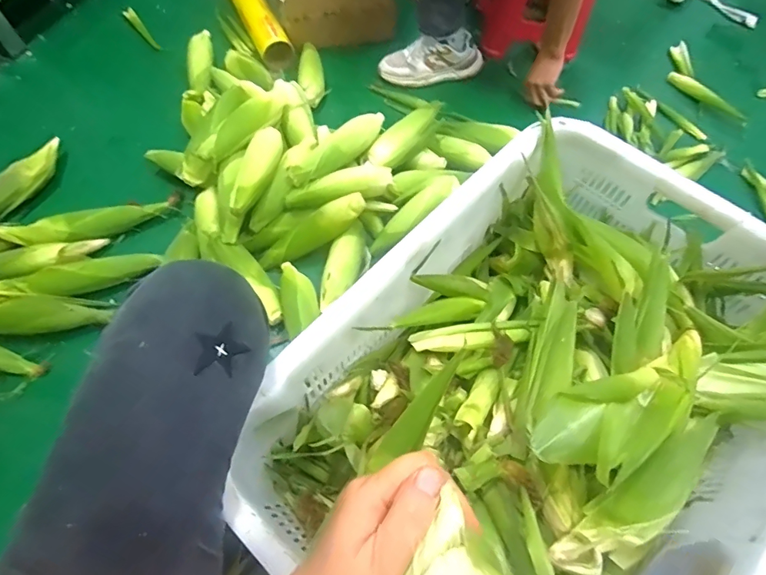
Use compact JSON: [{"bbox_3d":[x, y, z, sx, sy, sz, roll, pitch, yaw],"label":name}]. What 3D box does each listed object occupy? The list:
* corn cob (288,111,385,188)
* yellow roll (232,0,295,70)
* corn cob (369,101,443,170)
[{"bbox_3d":[-0.090,-0.296,0.924,0.250,0.051,0.063,-40,70,-20],"label":"corn cob"},{"bbox_3d":[-0.360,-0.786,1.248,0.097,0.086,0.404,-21,65,-12],"label":"yellow roll"},{"bbox_3d":[0.054,-0.334,0.991,0.076,0.055,0.219,39,68,17],"label":"corn cob"}]

